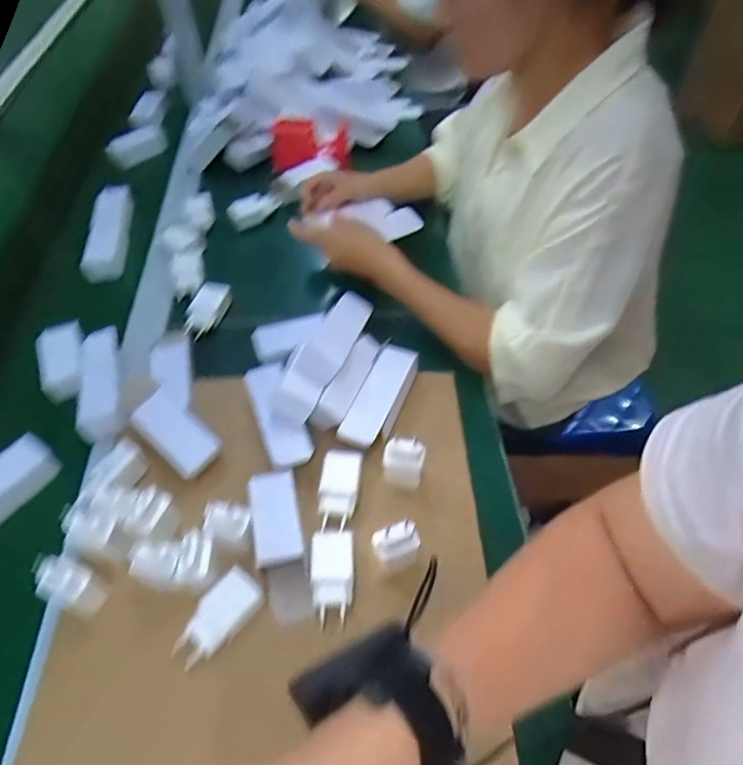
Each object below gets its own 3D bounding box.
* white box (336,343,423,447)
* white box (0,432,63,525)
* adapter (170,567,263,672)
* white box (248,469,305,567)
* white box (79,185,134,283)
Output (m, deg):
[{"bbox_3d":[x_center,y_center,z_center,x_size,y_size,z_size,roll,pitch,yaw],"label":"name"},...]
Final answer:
[{"bbox_3d":[0.011,0.015,0.583,0.046,0.032,0.130,18,53,16],"label":"white box"},{"bbox_3d":[-0.383,0.105,0.547,0.048,0.032,0.101,25,55,20],"label":"white box"},{"bbox_3d":[-0.133,0.201,0.452,0.040,0.020,0.080,34,58,26],"label":"adapter"},{"bbox_3d":[-0.091,0.127,0.500,0.043,0.019,0.089,-11,51,-8],"label":"white box"},{"bbox_3d":[-0.406,-0.236,0.815,0.057,0.044,0.204,-9,50,-6],"label":"white box"}]

